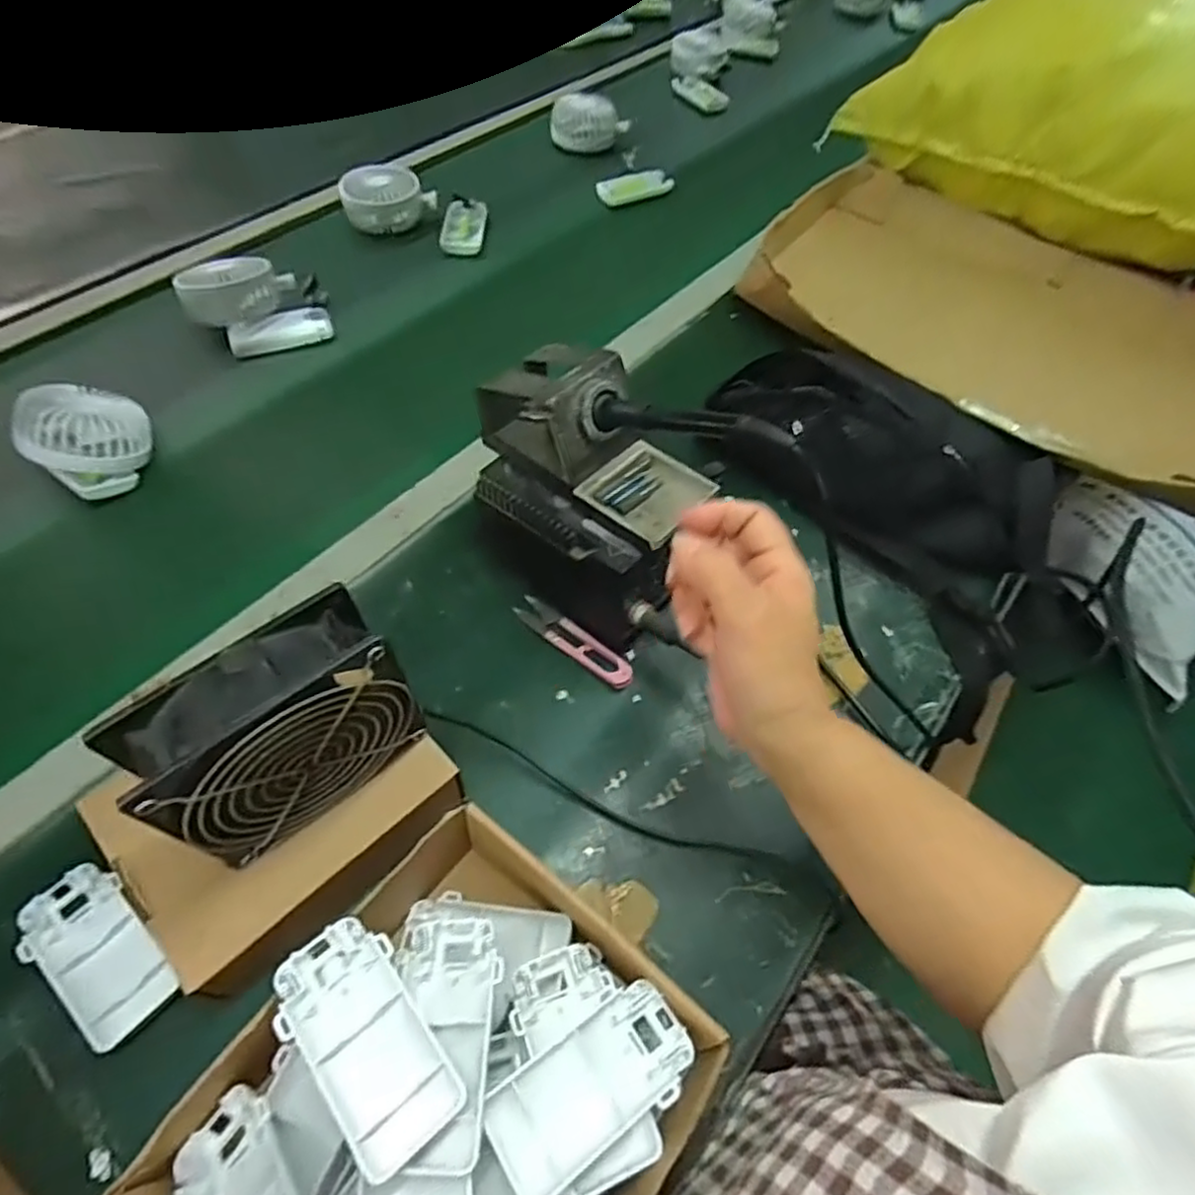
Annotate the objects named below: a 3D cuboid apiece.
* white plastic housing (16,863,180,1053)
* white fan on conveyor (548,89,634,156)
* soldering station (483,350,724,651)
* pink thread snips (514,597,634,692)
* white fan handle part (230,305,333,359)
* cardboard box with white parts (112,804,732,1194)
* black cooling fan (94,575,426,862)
[{"bbox_3d":[-0.273,0.193,0.379,0.095,0.013,0.047,35,61,17],"label":"white plastic housing"},{"bbox_3d":[-0.010,-0.643,0.942,0.107,0.045,0.068,0,57,-5],"label":"white fan on conveyor"},{"bbox_3d":[-0.009,-0.073,0.491,0.111,0.157,0.171,-39,67,-26],"label":"soldering station"},{"bbox_3d":[-0.018,0.033,0.512,0.102,0.009,0.023,34,60,17],"label":"pink thread snips"},{"bbox_3d":[-0.311,-0.263,0.683,0.095,0.021,0.038,-21,61,-18],"label":"white fan handle part"},{"bbox_3d":[-0.071,0.234,0.322,0.178,0.092,0.211,33,60,16],"label":"cardboard box with white parts"},{"bbox_3d":[-0.153,0.067,0.342,0.115,0.114,0.044,-34,66,-24],"label":"black cooling fan"}]

